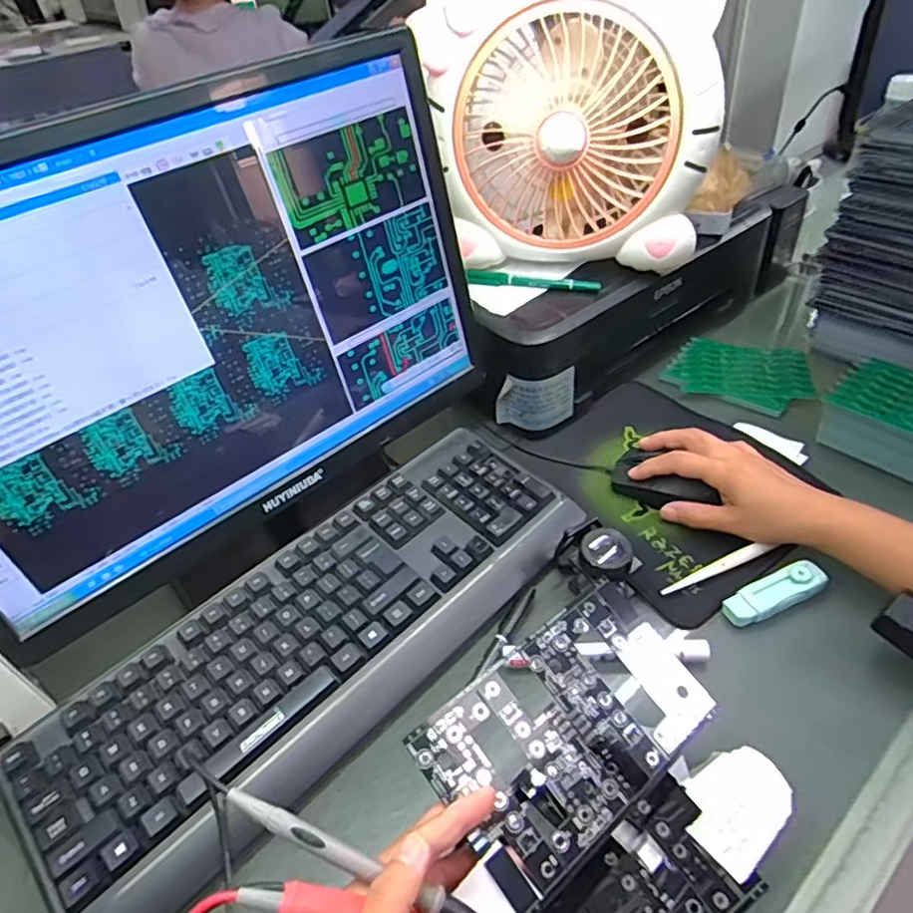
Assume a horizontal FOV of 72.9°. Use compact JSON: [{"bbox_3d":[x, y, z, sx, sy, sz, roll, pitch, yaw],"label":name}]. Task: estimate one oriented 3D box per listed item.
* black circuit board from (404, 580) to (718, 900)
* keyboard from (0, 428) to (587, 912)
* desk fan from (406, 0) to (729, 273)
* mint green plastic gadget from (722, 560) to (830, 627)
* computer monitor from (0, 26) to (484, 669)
[{"bbox_3d":[0.067,0.153,0.356,0.164,0.005,0.100,-30,68,-26],"label":"black circuit board"},{"bbox_3d":[-0.092,0.122,0.461,0.425,0.025,0.156,-38,55,-26],"label":"keyboard"},{"bbox_3d":[0.102,-0.301,0.565,0.252,0.240,0.130,8,44,17],"label":"desk fan"},{"bbox_3d":[0.235,0.101,0.457,0.075,0.018,0.026,-18,43,-11],"label":"mint green plastic gadget"},{"bbox_3d":[-0.169,-0.071,0.449,0.432,0.310,0.076,-34,48,-26],"label":"computer monitor"}]

